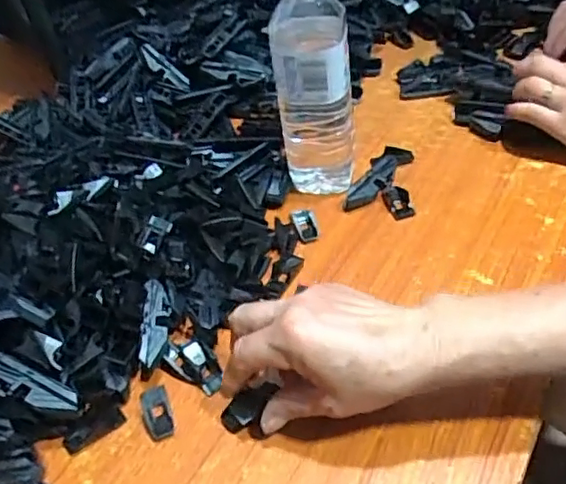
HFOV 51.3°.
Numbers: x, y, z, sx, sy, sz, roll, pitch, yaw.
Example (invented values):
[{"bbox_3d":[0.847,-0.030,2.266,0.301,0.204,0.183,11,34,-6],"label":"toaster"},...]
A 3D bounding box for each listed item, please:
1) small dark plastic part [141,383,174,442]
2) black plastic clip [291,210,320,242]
[{"bbox_3d":[-0.089,0.119,0.414,0.020,0.005,0.042,-16,44,-6],"label":"small dark plastic part"},{"bbox_3d":[0.020,-0.016,0.533,0.019,0.006,0.035,-16,44,-6],"label":"black plastic clip"}]

